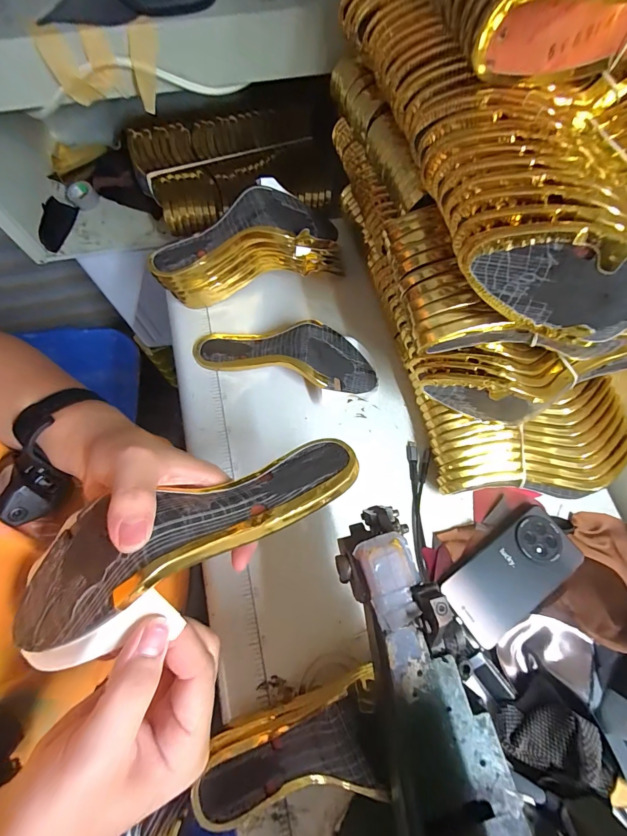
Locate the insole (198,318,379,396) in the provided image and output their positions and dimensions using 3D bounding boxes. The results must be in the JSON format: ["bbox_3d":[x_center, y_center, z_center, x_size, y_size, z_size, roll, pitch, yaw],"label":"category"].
[{"bbox_3d":[-0.038,-0.089,0.475,0.246,0.056,0.081,15,71,3],"label":"insole"}]

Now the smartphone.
[{"bbox_3d":[0.226,0.175,0.400,0.160,0.006,0.080,-34,75,-13],"label":"smartphone"}]

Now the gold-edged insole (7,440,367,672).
[{"bbox_3d":[-0.076,0.070,0.239,0.234,0.067,0.087,-24,73,-20],"label":"gold-edged insole"}]

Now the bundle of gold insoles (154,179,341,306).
[{"bbox_3d":[-0.087,-0.231,0.481,0.246,0.114,0.090,-7,71,-4],"label":"bundle of gold insoles"}]

